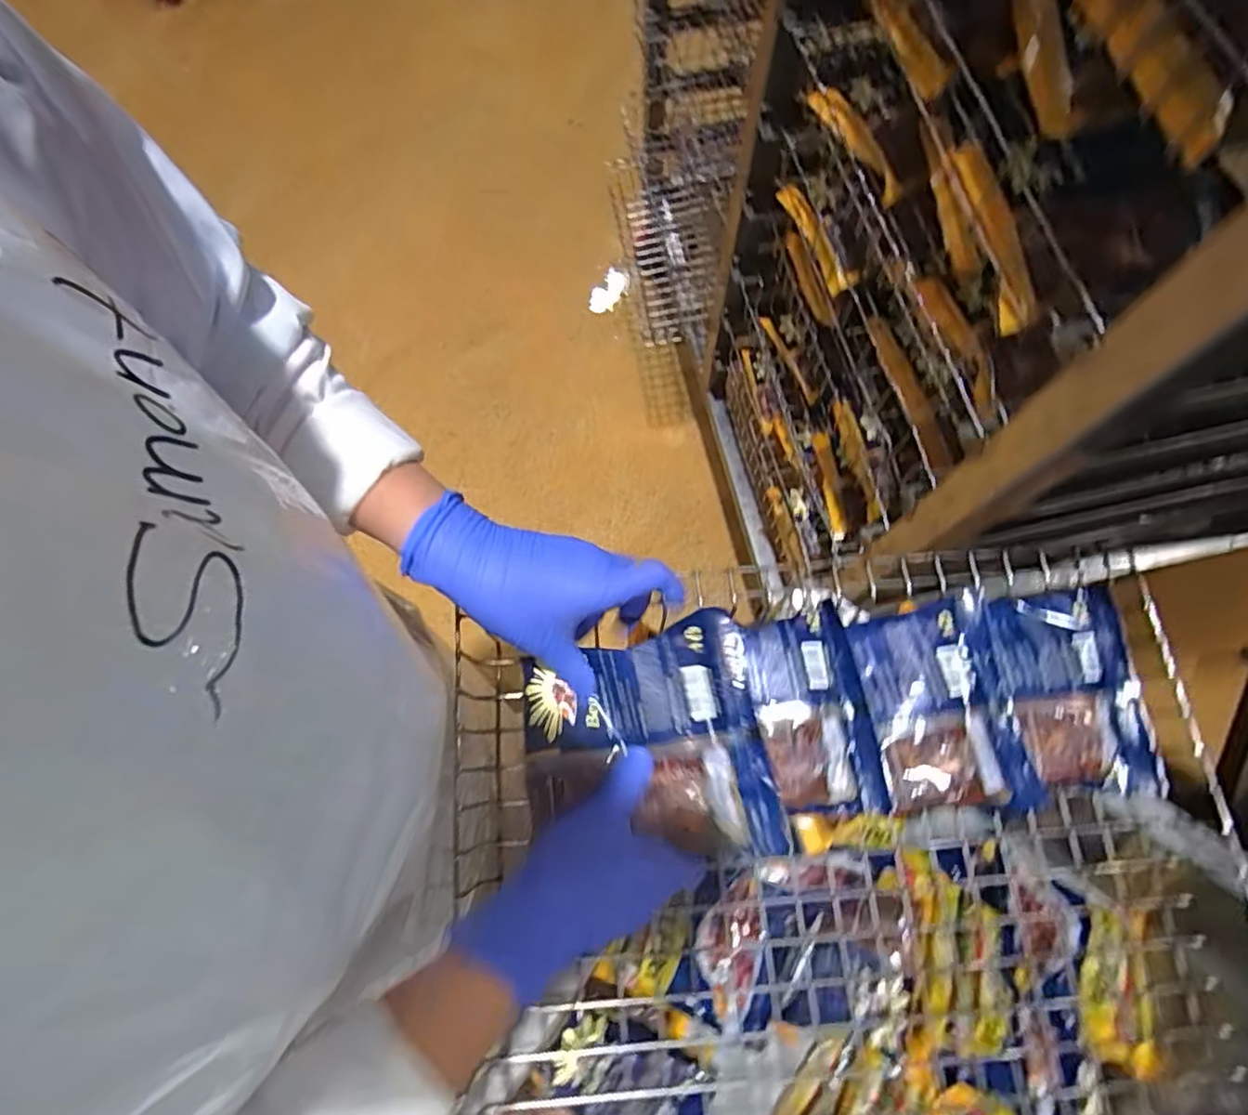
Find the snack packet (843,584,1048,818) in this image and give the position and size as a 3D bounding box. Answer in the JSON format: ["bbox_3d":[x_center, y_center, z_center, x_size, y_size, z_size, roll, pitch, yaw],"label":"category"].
[{"bbox_3d":[0.220,0.106,0.435,0.097,0.028,0.140,-7,72,-3],"label":"snack packet"}]

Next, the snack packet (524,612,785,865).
[{"bbox_3d":[0.012,0.114,0.375,0.138,0.022,0.138,-10,72,-4],"label":"snack packet"}]

